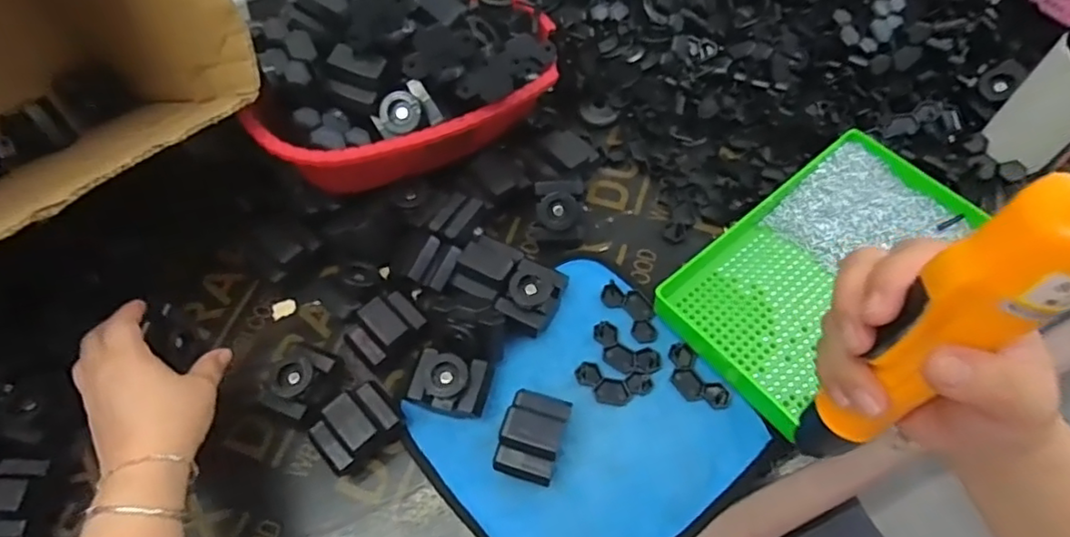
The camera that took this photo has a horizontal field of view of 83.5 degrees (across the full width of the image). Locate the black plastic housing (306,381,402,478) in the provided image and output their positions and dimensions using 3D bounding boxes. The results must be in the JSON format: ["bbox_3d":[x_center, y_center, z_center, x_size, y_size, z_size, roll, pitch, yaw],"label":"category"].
[{"bbox_3d":[-0.127,0.115,0.431,0.056,0.041,0.041,-40,68,-17],"label":"black plastic housing"}]

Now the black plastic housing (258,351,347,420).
[{"bbox_3d":[-0.170,0.089,0.449,0.040,0.041,0.050,28,67,16],"label":"black plastic housing"}]

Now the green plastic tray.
[{"bbox_3d":[0.220,-0.005,0.473,0.243,0.035,0.131,-41,68,-17],"label":"green plastic tray"}]

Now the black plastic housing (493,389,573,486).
[{"bbox_3d":[-0.001,0.117,0.417,0.040,0.039,0.059,15,64,10],"label":"black plastic housing"}]

